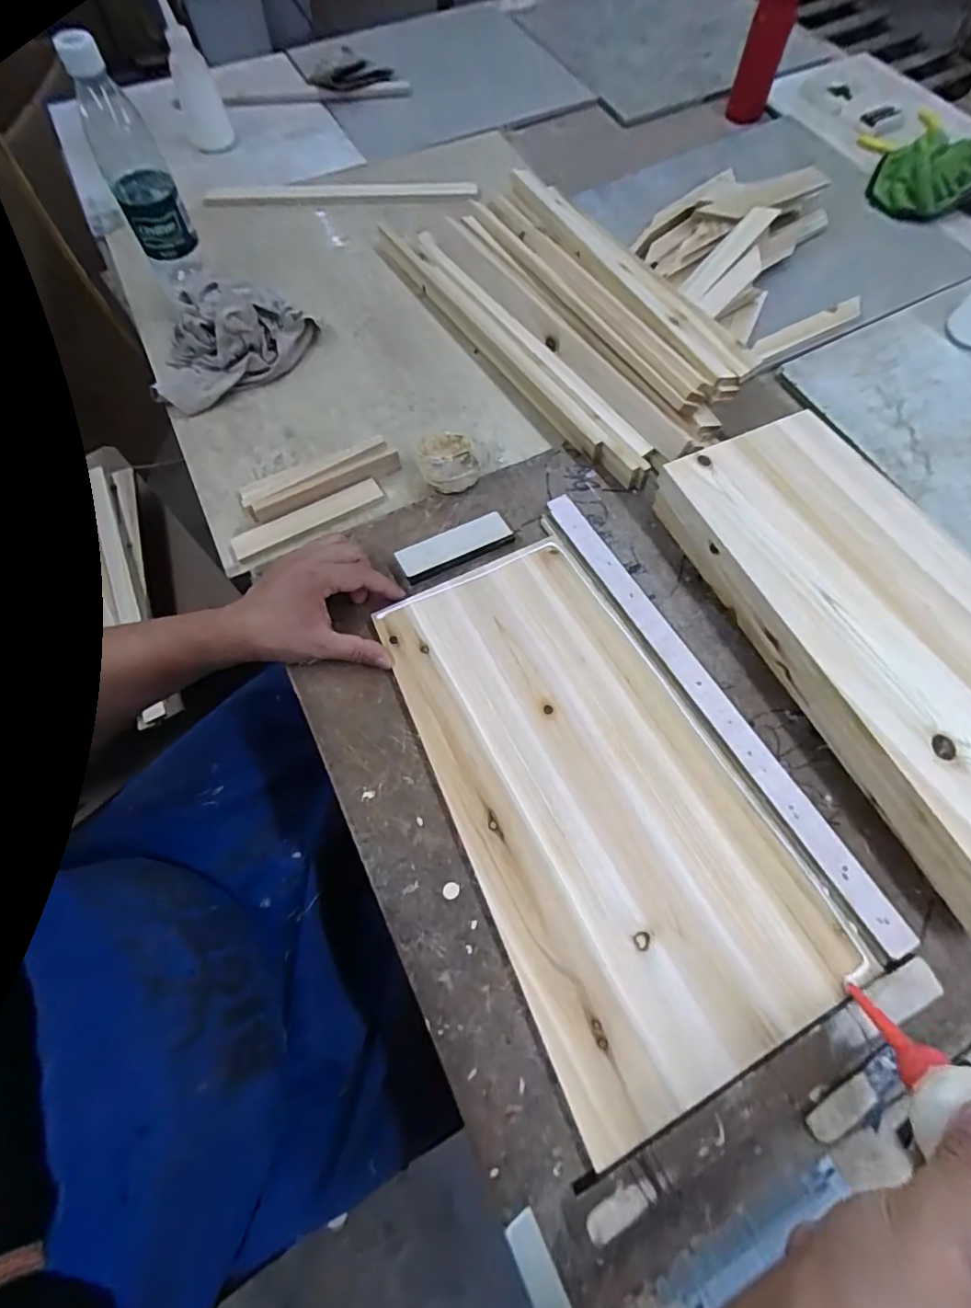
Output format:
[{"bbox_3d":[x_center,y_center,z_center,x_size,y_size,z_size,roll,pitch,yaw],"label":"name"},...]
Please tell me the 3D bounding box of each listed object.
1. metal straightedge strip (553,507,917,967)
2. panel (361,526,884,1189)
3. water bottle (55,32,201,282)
[{"bbox_3d":[0.184,0.030,0.453,0.026,0.008,0.448,-28,70,-10],"label":"metal straightedge strip"},{"bbox_3d":[0.078,0.101,0.429,0.213,0.015,0.420,-25,68,-8],"label":"panel"},{"bbox_3d":[-0.383,-0.524,0.593,0.066,0.192,0.078,-27,68,-8],"label":"water bottle"}]

